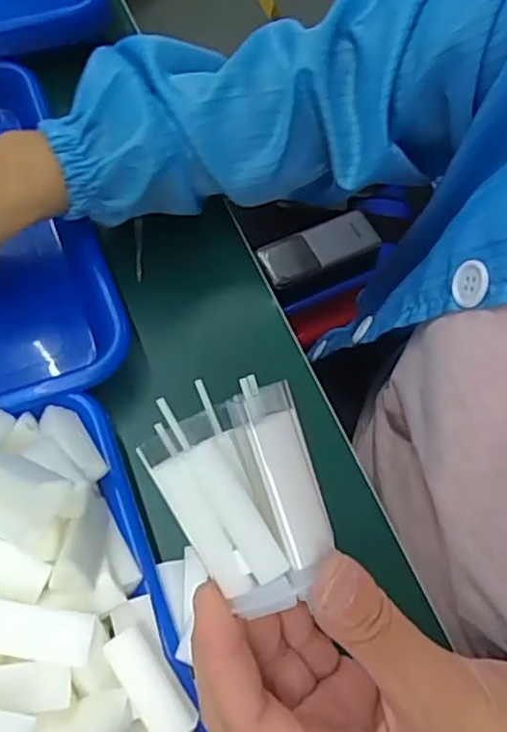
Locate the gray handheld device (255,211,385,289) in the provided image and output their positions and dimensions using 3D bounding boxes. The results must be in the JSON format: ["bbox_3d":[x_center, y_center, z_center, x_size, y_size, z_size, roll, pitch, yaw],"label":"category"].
[{"bbox_3d":[0.065,-0.121,0.657,0.118,0.020,0.048,-22,69,-12],"label":"gray handheld device"}]

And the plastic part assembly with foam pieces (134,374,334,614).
[{"bbox_3d":[-0.005,0.039,0.207,0.048,0.028,0.073,-13,67,-8],"label":"plastic part assembly with foam pieces"}]

